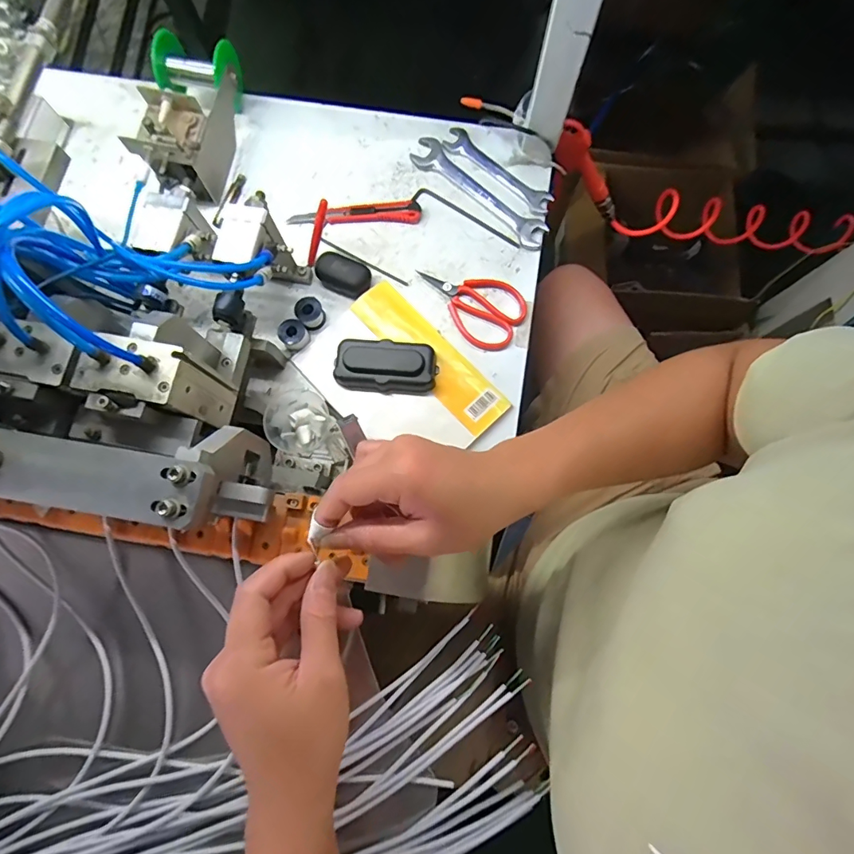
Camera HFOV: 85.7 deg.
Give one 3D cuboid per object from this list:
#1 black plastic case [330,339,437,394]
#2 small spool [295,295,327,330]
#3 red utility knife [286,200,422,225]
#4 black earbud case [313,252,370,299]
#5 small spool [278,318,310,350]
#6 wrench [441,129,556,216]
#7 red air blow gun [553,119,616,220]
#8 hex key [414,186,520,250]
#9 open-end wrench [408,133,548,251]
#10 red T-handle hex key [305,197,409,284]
[{"bbox_3d":[-0.044,-0.065,0.495,0.106,0.030,0.054,9,77,2],"label":"black plastic case"},{"bbox_3d":[-0.131,-0.128,0.512,0.029,0.020,0.027,0,77,0],"label":"small spool"},{"bbox_3d":[-0.086,-0.256,0.548,0.155,0.013,0.027,-1,77,0],"label":"red utility knife"},{"bbox_3d":[-0.096,-0.172,0.522,0.062,0.022,0.035,22,78,5],"label":"black earbud case"},{"bbox_3d":[-0.147,-0.103,0.508,0.029,0.020,0.029,0,77,0],"label":"small spool"},{"bbox_3d":[0.086,-0.312,0.562,0.158,0.010,0.031,42,81,9],"label":"wrench"},{"bbox_3d":[0.224,-0.345,0.638,0.052,0.180,0.025,-1,73,40],"label":"red air blow gun"},{"bbox_3d":[0.048,-0.248,0.548,0.143,0.004,0.024,32,79,7],"label":"hex key"},{"bbox_3d":[0.062,-0.283,0.553,0.197,0.010,0.036,42,81,9],"label":"open-end wrench"},{"bbox_3d":[-0.085,-0.191,0.507,0.125,0.058,0.054,32,79,7],"label":"red T-handle hex key"}]

